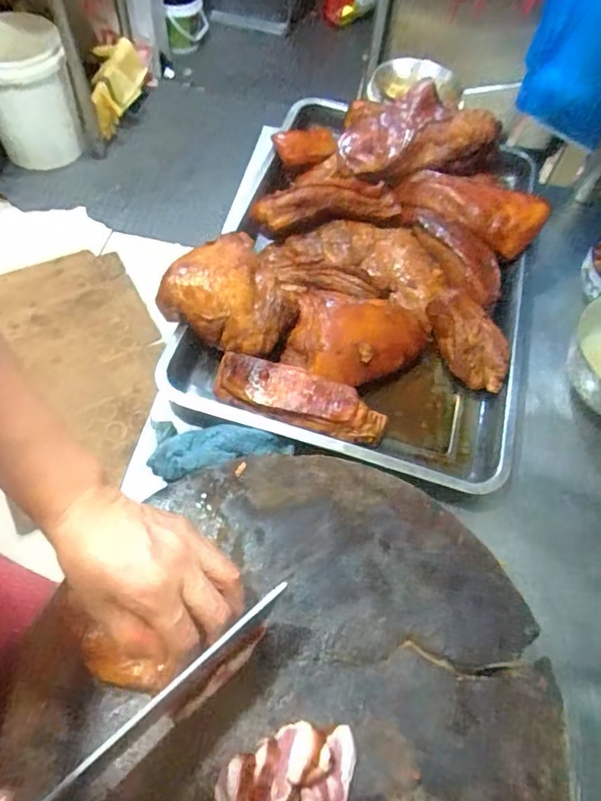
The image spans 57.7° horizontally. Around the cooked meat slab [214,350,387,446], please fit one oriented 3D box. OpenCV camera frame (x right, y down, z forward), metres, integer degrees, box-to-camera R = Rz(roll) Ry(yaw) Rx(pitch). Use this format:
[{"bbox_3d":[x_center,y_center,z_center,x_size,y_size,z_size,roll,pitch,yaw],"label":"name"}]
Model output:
[{"bbox_3d":[-0.001,0.000,0.600,0.189,0.035,0.064,17,60,5],"label":"cooked meat slab"}]

